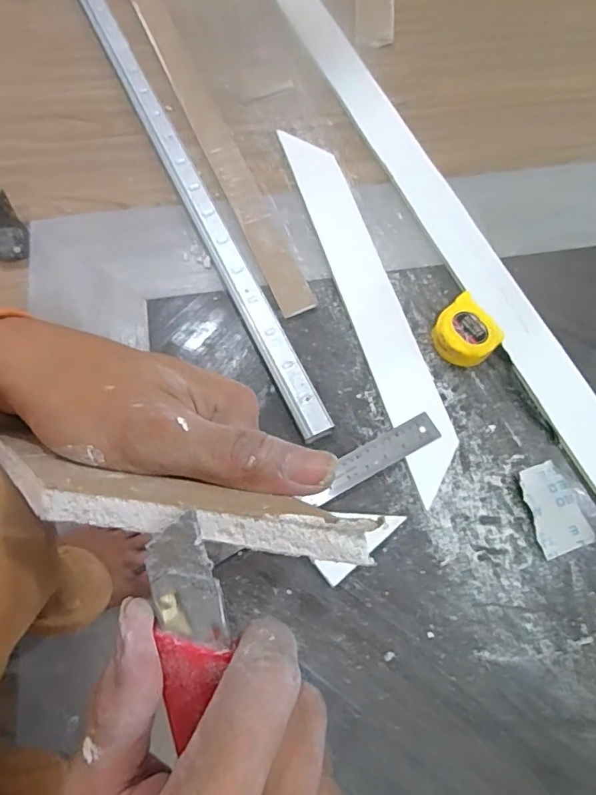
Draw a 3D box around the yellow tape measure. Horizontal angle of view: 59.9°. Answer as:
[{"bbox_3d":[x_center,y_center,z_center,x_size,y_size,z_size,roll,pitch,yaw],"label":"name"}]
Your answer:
[{"bbox_3d":[0.214,-0.078,0.671,0.081,0.043,0.078,-42,75,-16],"label":"yellow tape measure"}]

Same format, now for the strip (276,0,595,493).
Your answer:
[{"bbox_3d":[0.213,-0.288,0.772,0.089,0.018,1.092,-22,70,-10],"label":"strip"}]

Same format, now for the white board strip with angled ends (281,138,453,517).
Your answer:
[{"bbox_3d":[0.092,-0.149,0.712,0.072,0.012,0.569,-16,69,-8],"label":"white board strip with angled ends"}]

